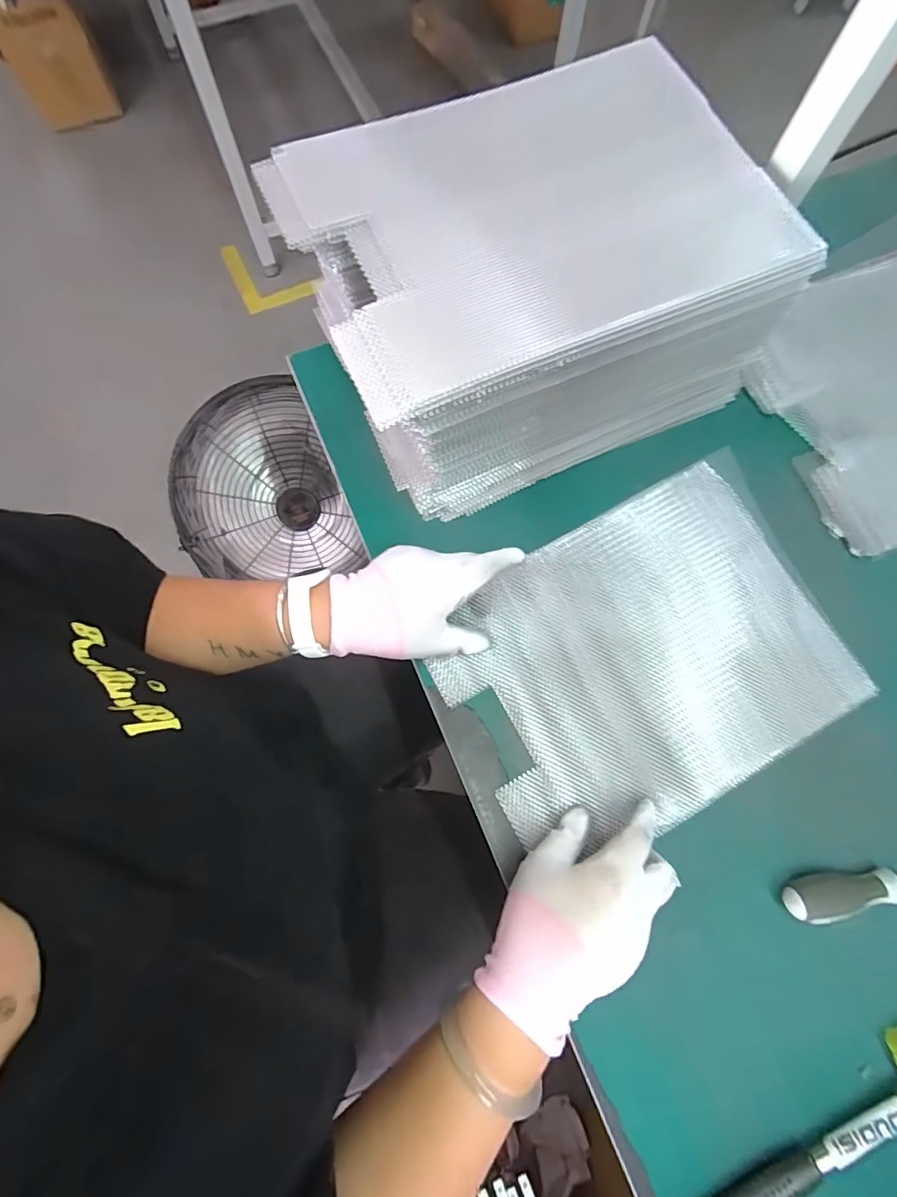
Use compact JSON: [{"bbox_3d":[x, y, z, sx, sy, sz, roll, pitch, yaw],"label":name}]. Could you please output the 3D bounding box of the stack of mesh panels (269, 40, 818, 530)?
[{"bbox_3d":[0.069,-0.266,0.434,0.354,0.165,0.262,-24,75,-8],"label":"stack of mesh panels"}]

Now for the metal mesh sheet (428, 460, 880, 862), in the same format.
[{"bbox_3d":[0.164,0.051,0.424,0.317,0.024,0.238,-28,81,-6],"label":"metal mesh sheet"}]

